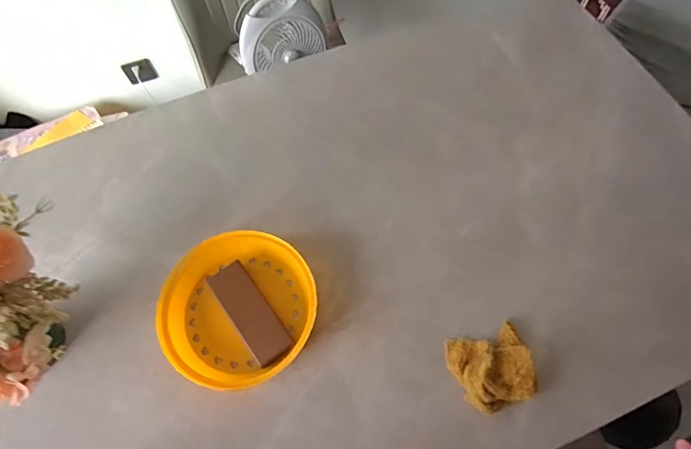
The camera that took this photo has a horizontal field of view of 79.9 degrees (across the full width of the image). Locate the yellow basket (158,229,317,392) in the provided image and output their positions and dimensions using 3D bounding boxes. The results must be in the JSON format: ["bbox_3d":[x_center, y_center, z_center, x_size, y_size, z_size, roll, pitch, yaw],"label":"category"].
[{"bbox_3d":[-0.154,0.123,0.602,0.213,0.059,0.208,-1,66,3],"label":"yellow basket"}]

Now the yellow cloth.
[{"bbox_3d":[0.201,0.197,0.565,0.102,0.034,0.097,-16,66,-3],"label":"yellow cloth"}]

